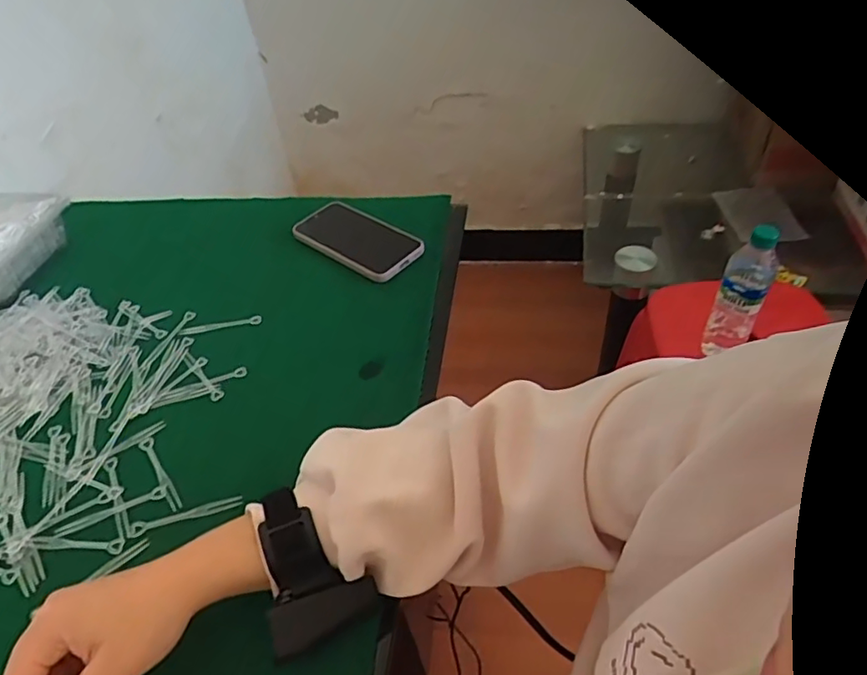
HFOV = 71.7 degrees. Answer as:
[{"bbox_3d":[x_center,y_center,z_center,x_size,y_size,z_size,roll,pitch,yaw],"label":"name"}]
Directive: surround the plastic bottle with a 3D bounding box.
[{"bbox_3d":[0.444,-0.063,0.862,0.061,0.223,0.053,19,50,24],"label":"plastic bottle"}]

